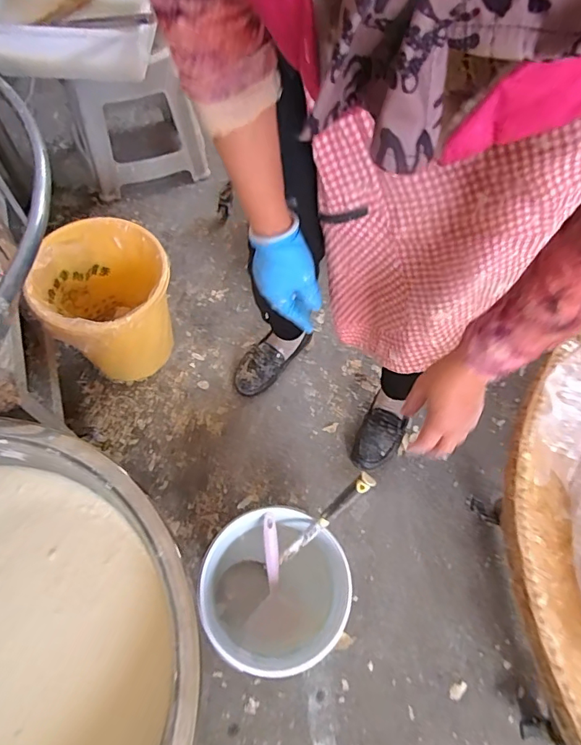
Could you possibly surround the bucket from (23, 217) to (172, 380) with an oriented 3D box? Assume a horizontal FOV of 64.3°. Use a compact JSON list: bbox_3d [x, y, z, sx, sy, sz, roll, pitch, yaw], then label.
[{"bbox_3d":[-0.344,-0.112,0.940,0.235,0.302,0.235,2,63,-4],"label":"bucket"}]

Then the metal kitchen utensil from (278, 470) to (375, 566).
[{"bbox_3d":[0.052,0.234,0.727,0.023,0.245,0.024,-6,51,-52],"label":"metal kitchen utensil"}]

